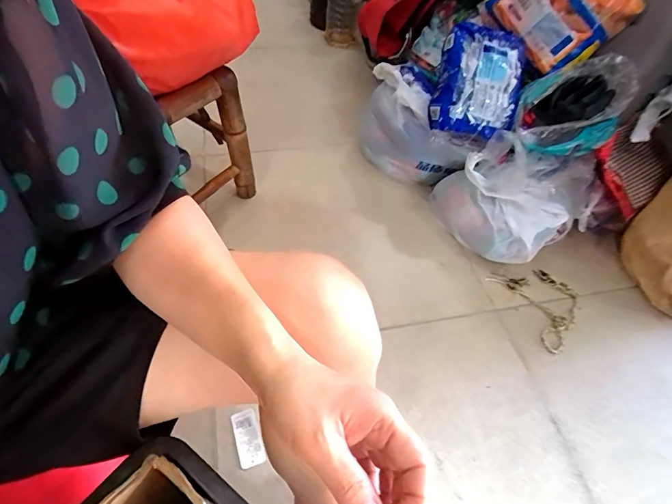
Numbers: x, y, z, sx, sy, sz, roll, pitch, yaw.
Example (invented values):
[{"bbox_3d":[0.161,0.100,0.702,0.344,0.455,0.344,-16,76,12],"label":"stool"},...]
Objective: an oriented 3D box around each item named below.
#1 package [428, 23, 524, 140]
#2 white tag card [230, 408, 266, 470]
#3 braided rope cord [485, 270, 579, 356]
[{"bbox_3d":[0.310,-0.369,0.872,0.176,0.225,0.055,13,13,6],"label":"package"},{"bbox_3d":[-0.151,0.316,0.683,0.042,0.009,0.093,-10,52,-22],"label":"white tag card"},{"bbox_3d":[0.463,0.109,0.879,0.157,0.019,0.203,-19,54,-17],"label":"braided rope cord"}]

